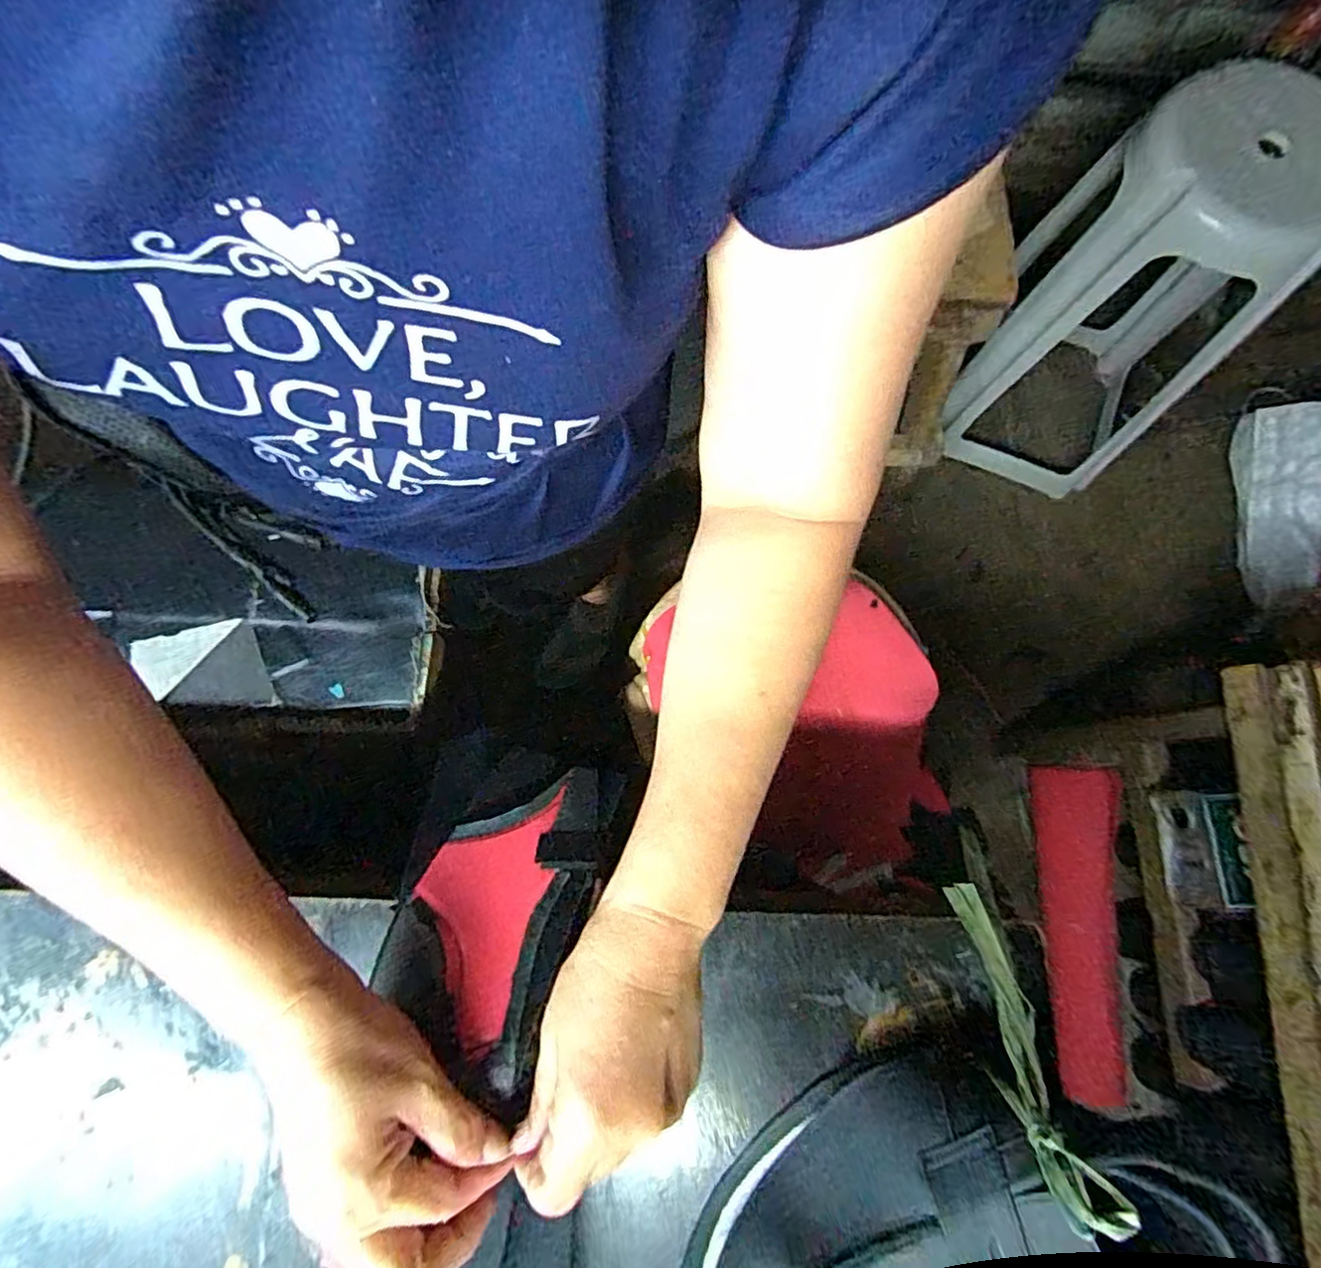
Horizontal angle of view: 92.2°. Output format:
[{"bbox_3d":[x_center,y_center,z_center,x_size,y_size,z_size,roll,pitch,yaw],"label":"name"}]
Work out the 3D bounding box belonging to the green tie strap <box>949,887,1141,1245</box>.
[{"bbox_3d":[0.192,0.219,0.347,0.025,0.035,0.162,4,37,0],"label":"green tie strap"}]

